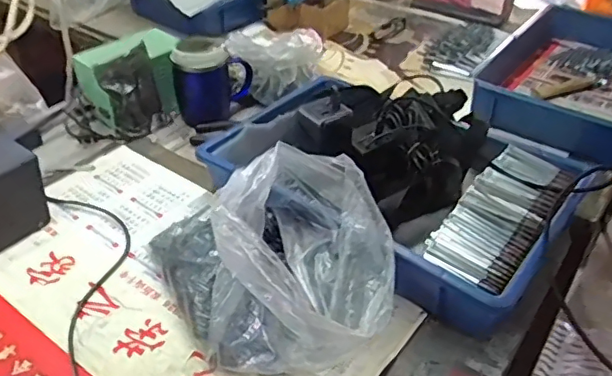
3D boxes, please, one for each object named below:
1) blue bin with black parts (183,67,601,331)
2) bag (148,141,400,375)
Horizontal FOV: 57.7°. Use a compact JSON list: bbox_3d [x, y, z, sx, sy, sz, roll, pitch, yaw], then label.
[{"bbox_3d":[0.129,-0.023,0.713,0.384,0.138,0.304,26,44,28],"label":"blue bin with black parts"},{"bbox_3d":[-0.030,0.072,0.589,0.201,0.149,0.267,-25,45,-29],"label":"bag"}]

